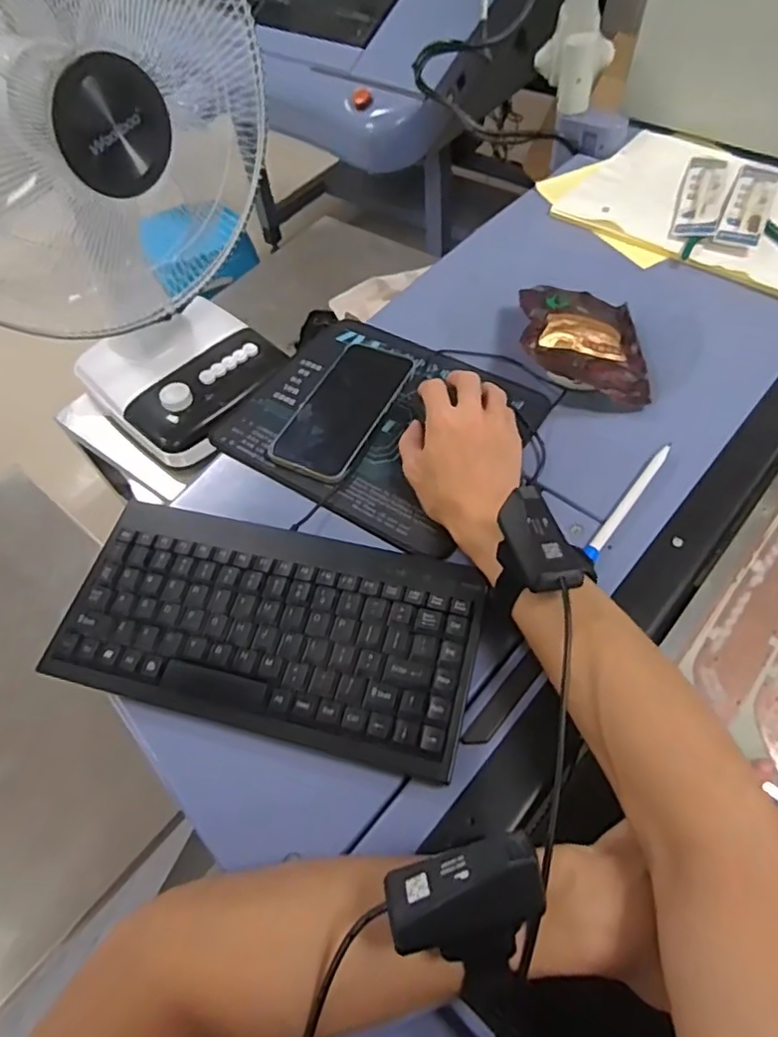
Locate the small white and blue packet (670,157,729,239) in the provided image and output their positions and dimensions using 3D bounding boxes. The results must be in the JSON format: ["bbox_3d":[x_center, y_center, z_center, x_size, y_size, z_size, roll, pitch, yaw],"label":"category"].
[{"bbox_3d":[0.364,-0.381,0.690,0.047,0.012,0.175,17,60,15],"label":"small white and blue packet"}]

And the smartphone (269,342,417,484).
[{"bbox_3d":[-0.039,-0.104,0.547,0.076,0.012,0.161,21,61,17],"label":"smartphone"}]

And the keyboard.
[{"bbox_3d":[-0.086,0.075,0.428,0.291,0.032,0.142,10,58,12],"label":"keyboard"}]

